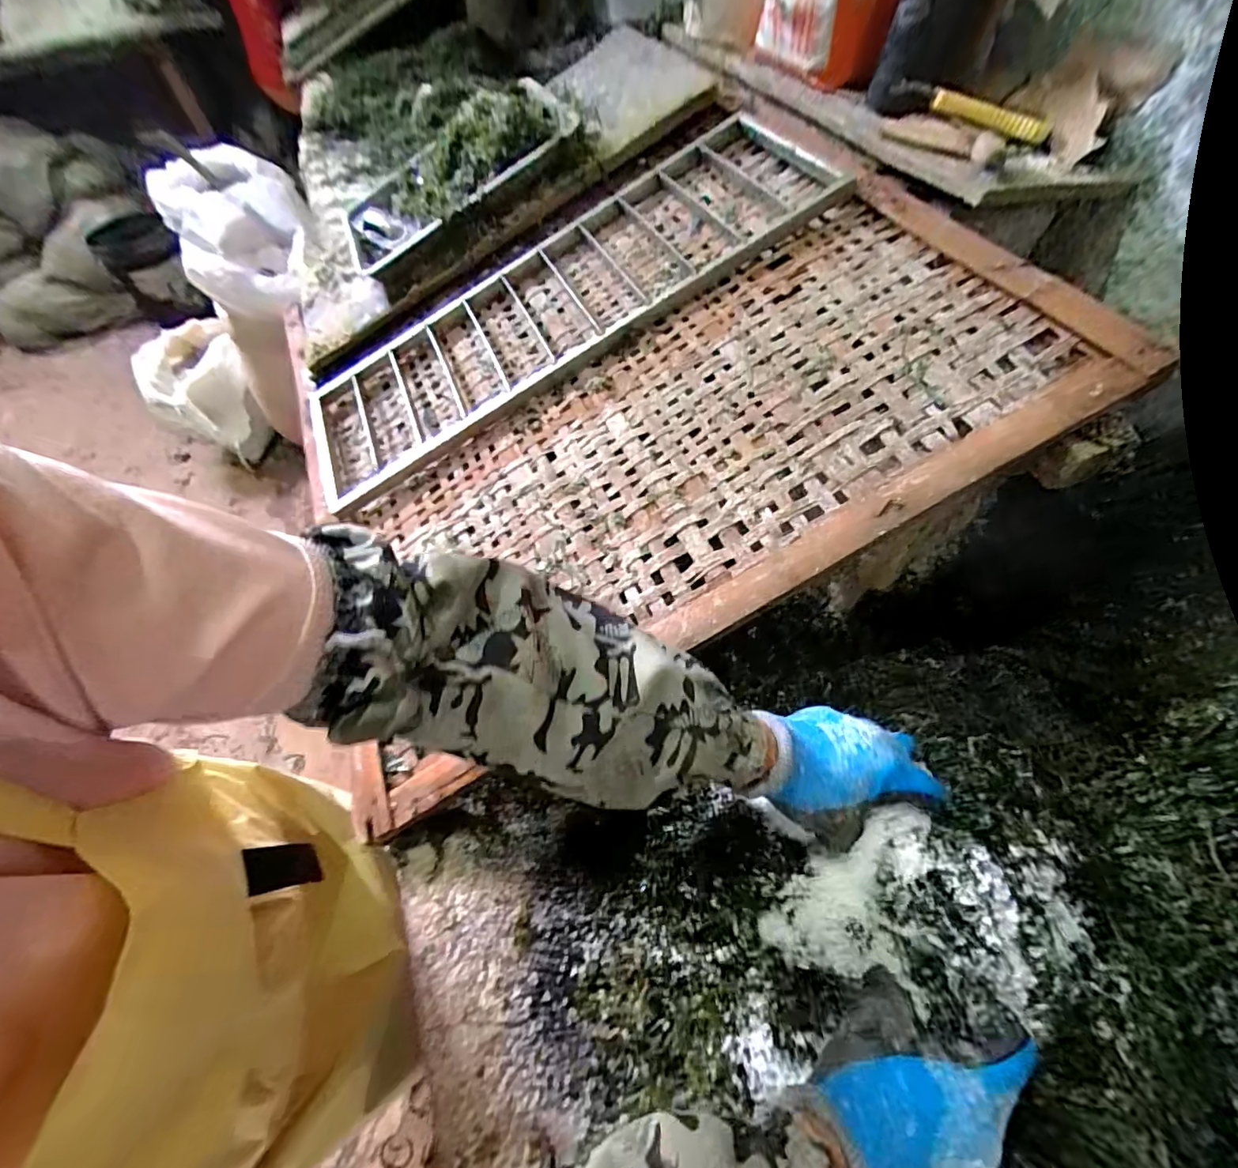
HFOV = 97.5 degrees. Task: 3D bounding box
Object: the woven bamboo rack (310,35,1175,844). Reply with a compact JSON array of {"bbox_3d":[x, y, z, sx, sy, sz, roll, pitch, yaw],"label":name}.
[{"bbox_3d":[-0.019,-0.250,0.633,0.789,0.034,0.685,-32,58,5],"label":"woven bamboo rack"}]

